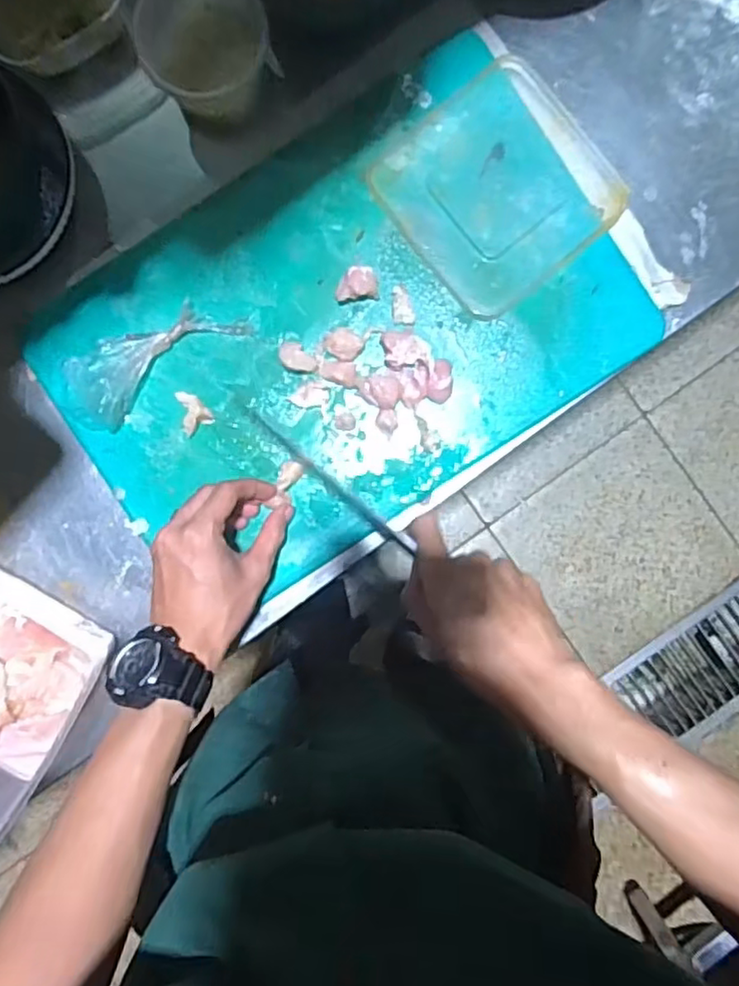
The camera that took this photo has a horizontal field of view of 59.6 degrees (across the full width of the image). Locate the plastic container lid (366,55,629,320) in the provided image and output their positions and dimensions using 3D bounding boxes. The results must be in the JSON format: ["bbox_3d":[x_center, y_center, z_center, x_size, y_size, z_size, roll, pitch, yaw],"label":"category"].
[{"bbox_3d":[0.105,-0.245,0.517,0.165,0.009,0.161,-39,91,0],"label":"plastic container lid"}]

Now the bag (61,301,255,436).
[{"bbox_3d":[-0.176,-0.109,0.503,0.152,0.030,0.063,-37,91,0],"label":"bag"}]

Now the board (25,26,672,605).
[{"bbox_3d":[-0.007,-0.127,0.514,0.447,0.022,0.285,-35,91,0],"label":"board"}]

